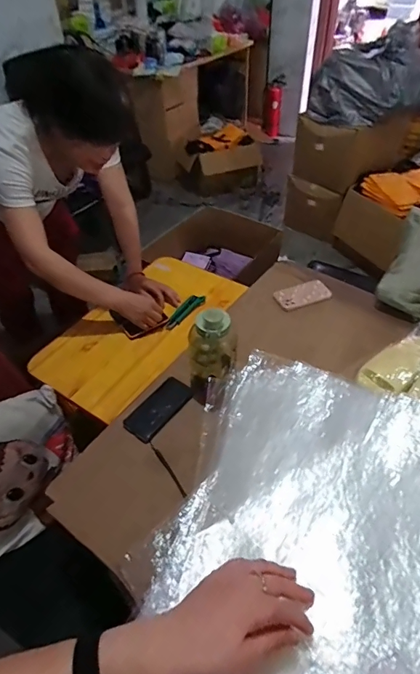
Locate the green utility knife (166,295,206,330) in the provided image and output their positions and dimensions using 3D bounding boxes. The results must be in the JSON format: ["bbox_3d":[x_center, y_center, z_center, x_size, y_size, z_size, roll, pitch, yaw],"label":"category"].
[{"bbox_3d":[-0.074,-0.077,1.179,0.041,0.022,0.150,33,56,29],"label":"green utility knife"}]

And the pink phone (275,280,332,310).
[{"bbox_3d":[0.270,-0.123,1.198,0.161,0.008,0.074,-20,62,-15],"label":"pink phone"}]

